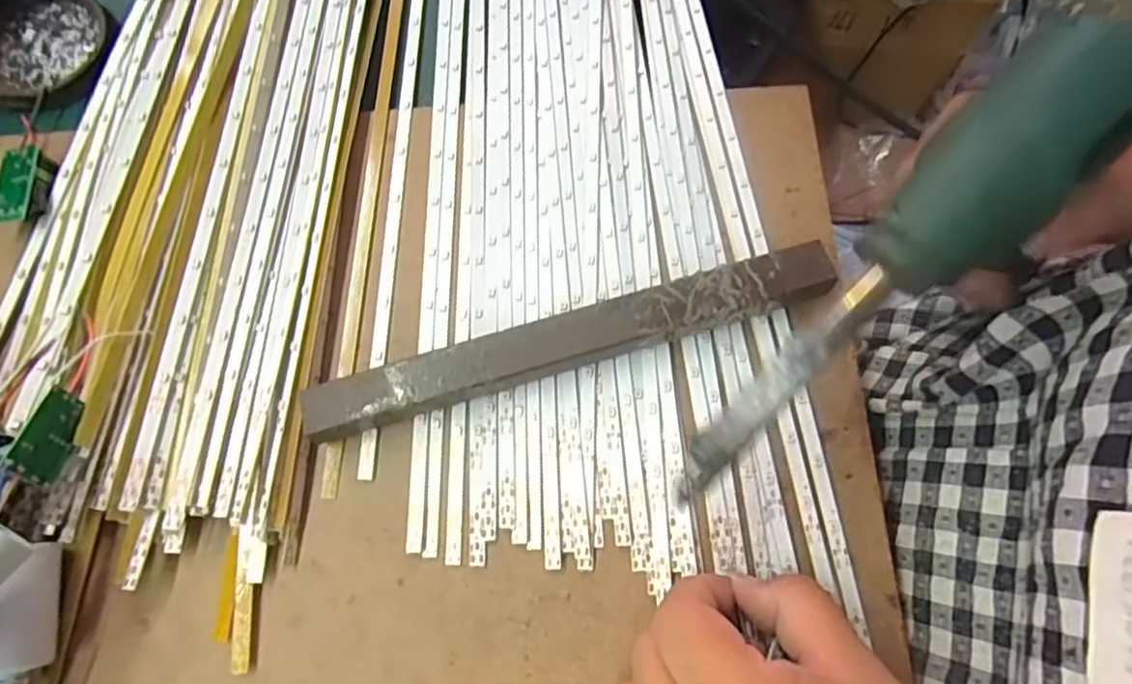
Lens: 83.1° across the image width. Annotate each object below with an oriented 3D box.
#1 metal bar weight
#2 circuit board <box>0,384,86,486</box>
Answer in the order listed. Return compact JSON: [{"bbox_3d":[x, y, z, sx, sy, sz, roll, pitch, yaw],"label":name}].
[{"bbox_3d":[0.002,0.001,0.261,0.214,0.020,0.023,-16,75,-4],"label":"metal bar weight"},{"bbox_3d":[-0.194,0.035,0.241,0.004,0.018,0.034,-16,46,22],"label":"circuit board"}]

